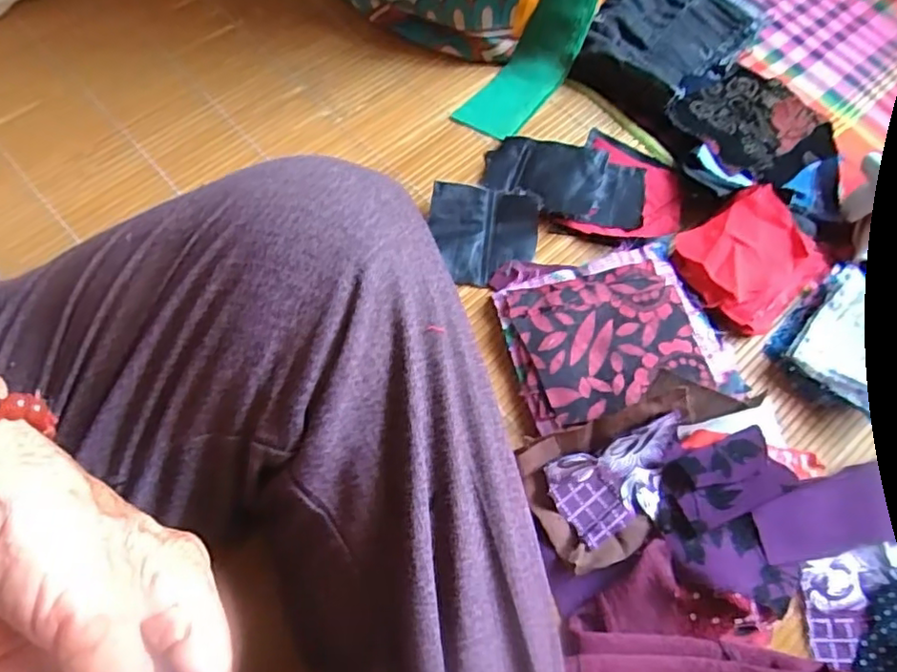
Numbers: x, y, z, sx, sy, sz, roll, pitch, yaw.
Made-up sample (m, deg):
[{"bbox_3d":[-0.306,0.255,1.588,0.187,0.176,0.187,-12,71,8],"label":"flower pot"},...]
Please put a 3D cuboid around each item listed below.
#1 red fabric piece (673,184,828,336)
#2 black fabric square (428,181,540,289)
[{"bbox_3d":[0.196,-0.052,0.392,0.089,0.021,0.078,-41,76,-22],"label":"red fabric piece"},{"bbox_3d":[0.023,-0.067,0.417,0.072,0.009,0.068,7,81,-3],"label":"black fabric square"}]

